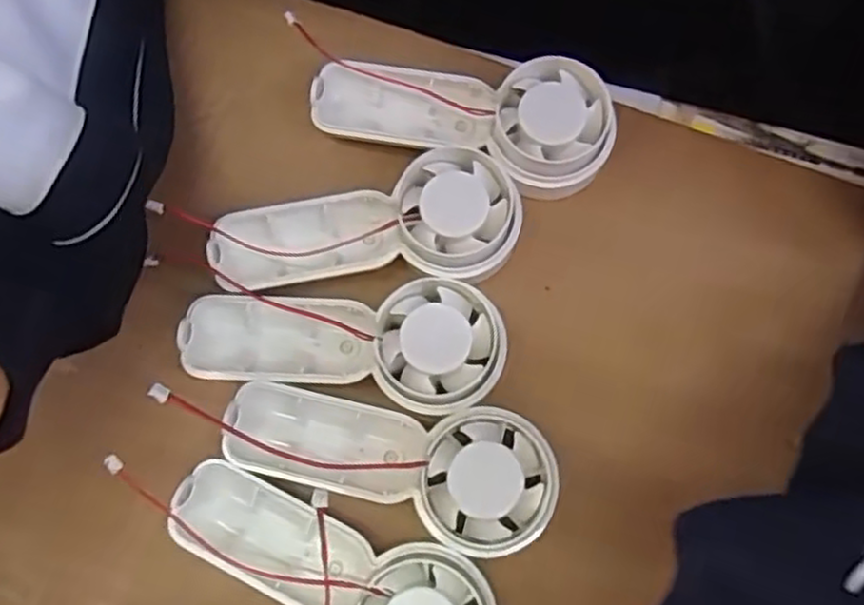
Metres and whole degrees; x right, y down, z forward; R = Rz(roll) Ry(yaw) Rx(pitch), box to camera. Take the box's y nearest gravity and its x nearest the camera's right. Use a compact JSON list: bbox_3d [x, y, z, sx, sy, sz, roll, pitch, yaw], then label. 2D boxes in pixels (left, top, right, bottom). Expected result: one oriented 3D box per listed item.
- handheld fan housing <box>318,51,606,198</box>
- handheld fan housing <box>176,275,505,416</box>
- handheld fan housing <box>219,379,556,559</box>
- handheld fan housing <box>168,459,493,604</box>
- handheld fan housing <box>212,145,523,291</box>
[{"bbox_3d":[0.008,-0.072,0.272,0.114,0.025,0.045,14,76,17],"label":"handheld fan housing"},{"bbox_3d":[-0.031,0.011,0.254,0.109,0.026,0.044,9,76,3],"label":"handheld fan housing"},{"bbox_3d":[-0.015,0.051,0.243,0.109,0.027,0.043,15,77,4],"label":"handheld fan housing"},{"bbox_3d":[-0.033,0.086,0.234,0.109,0.026,0.041,26,78,7],"label":"handheld fan housing"},{"bbox_3d":[-0.025,-0.028,0.264,0.108,0.025,0.044,-3,76,0],"label":"handheld fan housing"}]

